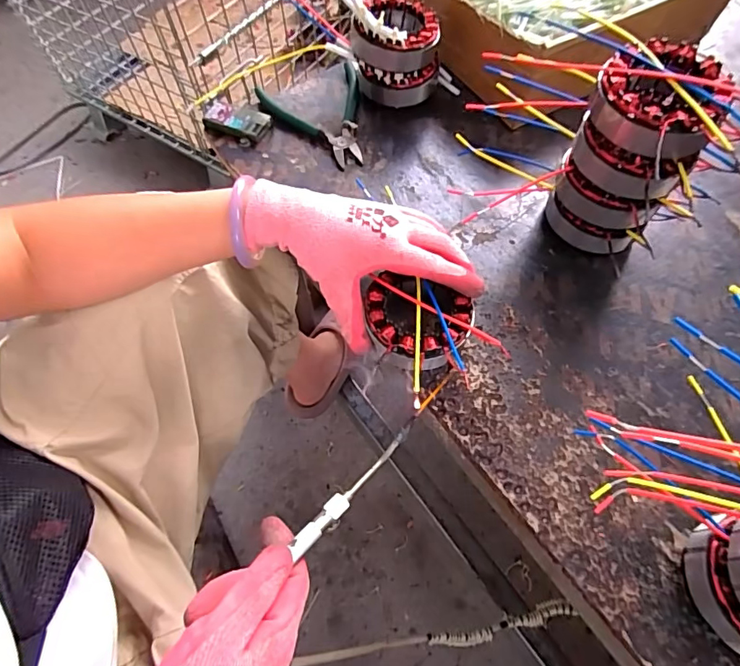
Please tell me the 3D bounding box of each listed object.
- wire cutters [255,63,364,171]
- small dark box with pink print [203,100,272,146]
[{"bbox_3d":[-0.045,-0.231,0.523,0.109,0.020,0.132,-25,64,-11],"label":"wire cutters"},{"bbox_3d":[-0.145,-0.227,0.518,0.072,0.016,0.038,14,64,9],"label":"small dark box with pink print"}]

